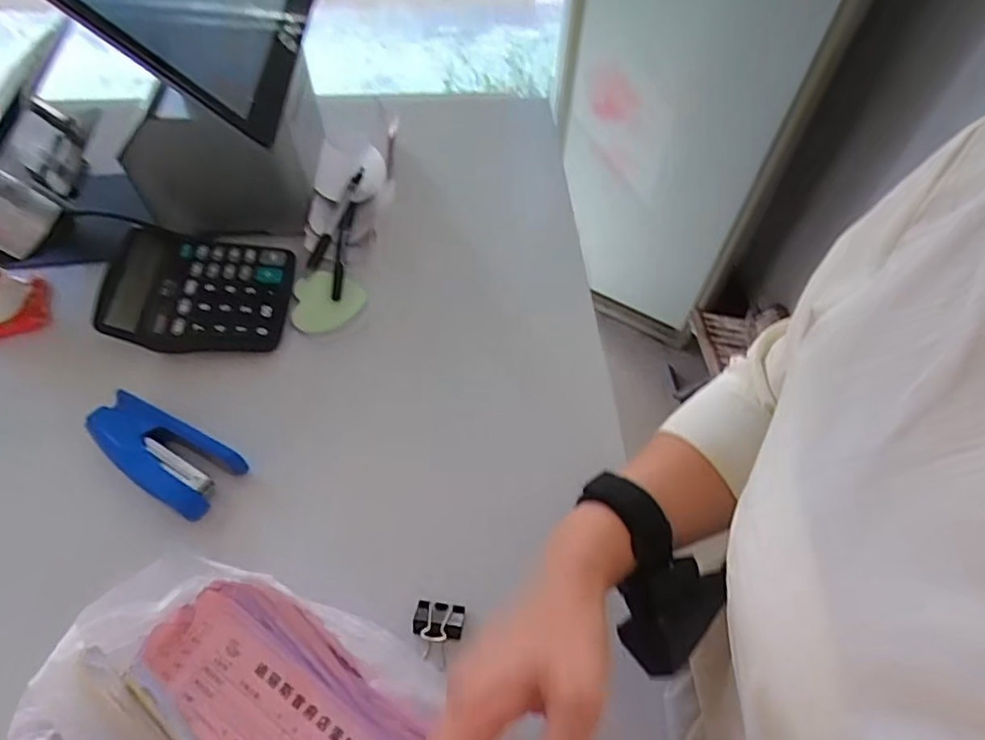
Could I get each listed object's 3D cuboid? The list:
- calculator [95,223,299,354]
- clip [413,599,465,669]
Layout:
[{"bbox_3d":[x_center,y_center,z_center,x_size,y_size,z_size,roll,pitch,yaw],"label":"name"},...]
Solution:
[{"bbox_3d":[-0.263,-0.073,0.517,0.154,0.033,0.114,-2,57,-3],"label":"calculator"},{"bbox_3d":[-0.036,0.168,0.378,0.032,0.028,0.039,6,57,2],"label":"clip"}]

